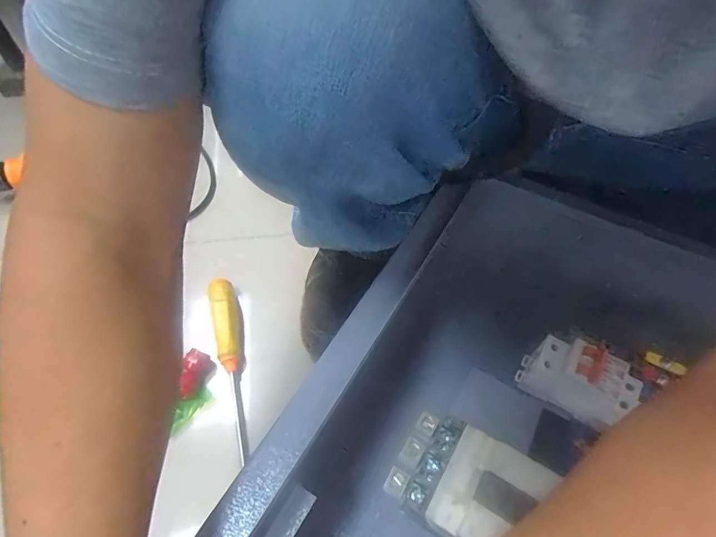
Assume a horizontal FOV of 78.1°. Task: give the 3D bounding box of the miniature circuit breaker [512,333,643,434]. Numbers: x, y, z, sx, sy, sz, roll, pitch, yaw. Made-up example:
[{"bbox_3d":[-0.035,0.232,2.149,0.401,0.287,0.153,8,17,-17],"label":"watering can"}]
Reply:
[{"bbox_3d":[0.191,0.097,0.383,0.086,0.067,0.040,30,61,19],"label":"miniature circuit breaker"}]

